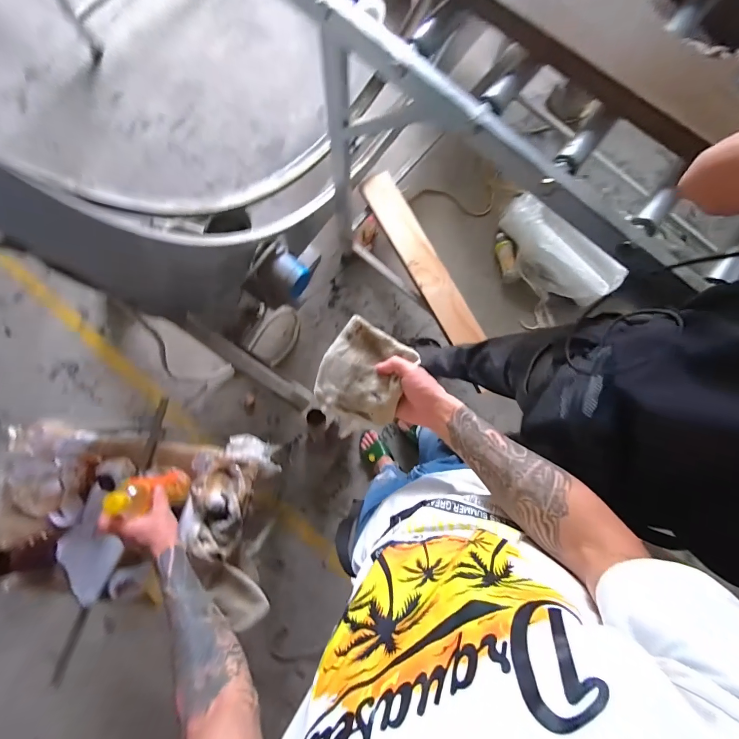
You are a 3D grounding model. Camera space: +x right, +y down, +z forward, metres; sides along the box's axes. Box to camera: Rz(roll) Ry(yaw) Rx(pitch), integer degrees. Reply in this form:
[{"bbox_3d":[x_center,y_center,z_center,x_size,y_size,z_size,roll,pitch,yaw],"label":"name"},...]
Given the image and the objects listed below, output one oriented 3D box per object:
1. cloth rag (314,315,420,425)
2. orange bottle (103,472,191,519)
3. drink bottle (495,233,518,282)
[{"bbox_3d":[-0.010,0.013,0.530,0.126,0.040,0.146,31,95,8],"label":"cloth rag"},{"bbox_3d":[-0.378,0.214,0.624,0.048,0.167,0.058,15,83,12],"label":"orange bottle"},{"bbox_3d":[0.559,-0.457,1.444,0.057,0.061,0.192,-11,85,-4],"label":"drink bottle"}]

